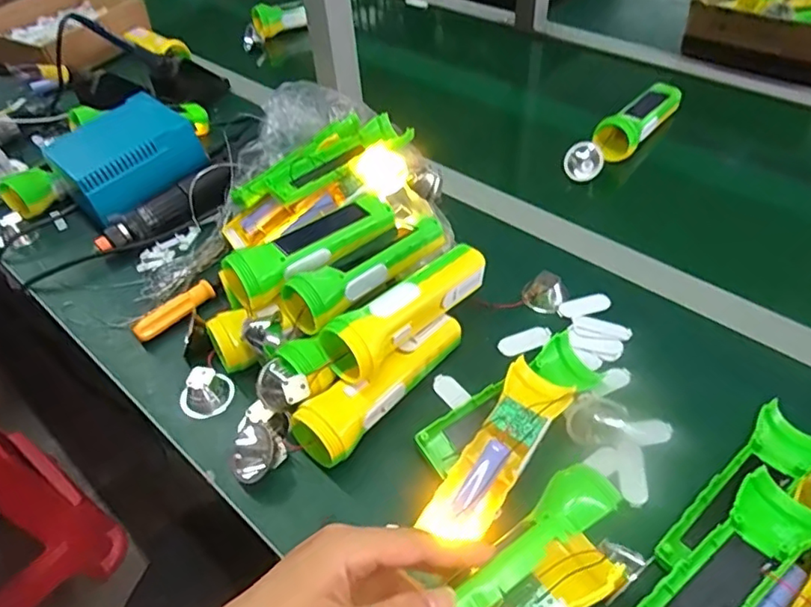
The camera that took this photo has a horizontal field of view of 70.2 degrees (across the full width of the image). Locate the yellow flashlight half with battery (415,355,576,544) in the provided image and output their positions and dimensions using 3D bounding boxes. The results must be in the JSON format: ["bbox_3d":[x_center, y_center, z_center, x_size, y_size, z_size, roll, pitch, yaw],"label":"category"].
[{"bbox_3d":[0.066,0.109,0.421,0.046,0.019,0.142,29,68,27],"label":"yellow flashlight half with battery"}]

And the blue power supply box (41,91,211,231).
[{"bbox_3d":[-0.325,-0.173,0.670,0.133,0.068,0.140,34,58,30],"label":"blue power supply box"}]

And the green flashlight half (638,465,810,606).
[{"bbox_3d":[0.188,0.168,0.347,0.161,0.029,0.045,-39,55,-15],"label":"green flashlight half"}]

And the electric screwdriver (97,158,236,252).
[{"bbox_3d":[-0.262,-0.106,0.649,0.046,0.043,0.164,35,58,31],"label":"electric screwdriver"}]

